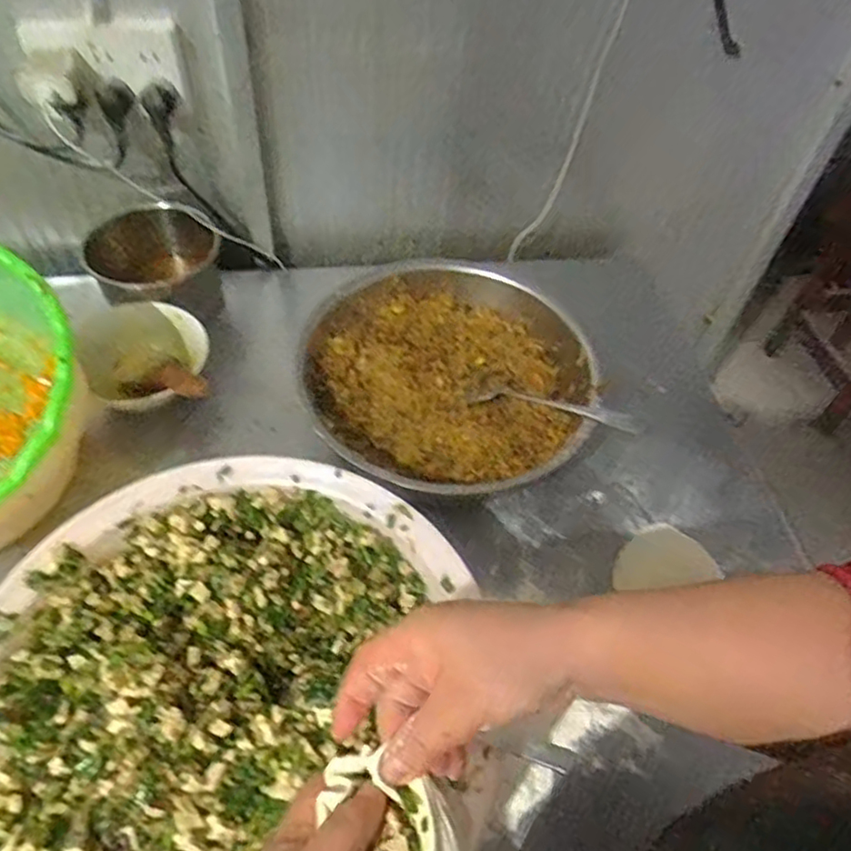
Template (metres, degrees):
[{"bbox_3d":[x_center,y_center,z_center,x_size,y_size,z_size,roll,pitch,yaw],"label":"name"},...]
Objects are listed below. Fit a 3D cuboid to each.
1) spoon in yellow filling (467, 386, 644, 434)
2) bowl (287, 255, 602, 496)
[{"bbox_3d":[0.126,-0.020,0.663,0.177,0.015,0.028,13,50,30],"label":"spoon in yellow filling"},{"bbox_3d":[0.021,-0.048,0.700,0.296,0.073,0.297,3,52,-3],"label":"bowl"}]

